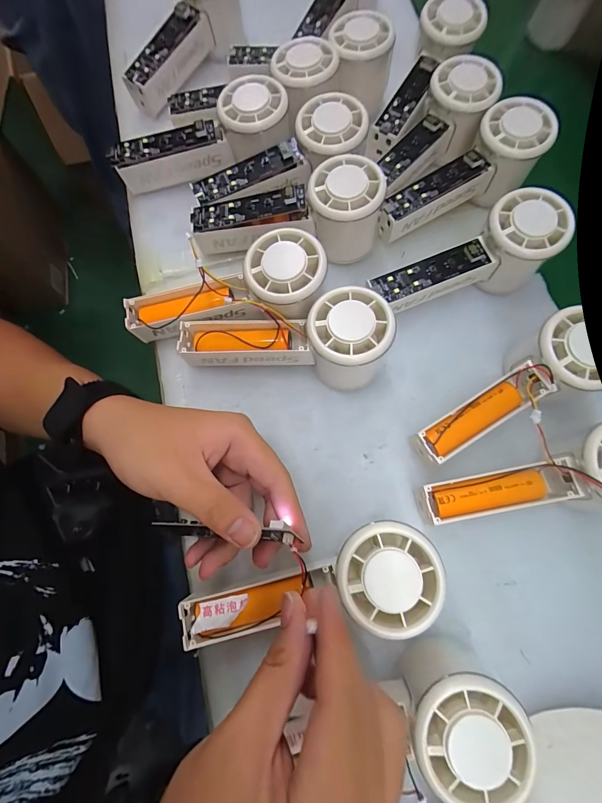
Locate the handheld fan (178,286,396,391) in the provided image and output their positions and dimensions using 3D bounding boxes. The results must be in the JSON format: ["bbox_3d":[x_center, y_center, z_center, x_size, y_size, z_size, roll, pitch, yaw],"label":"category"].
[{"bbox_3d":[-0.010,-0.044,0.267,0.152,0.058,0.061,0,74,12],"label":"handheld fan"}]

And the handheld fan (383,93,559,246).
[{"bbox_3d":[0.137,-0.186,0.297,0.149,0.054,0.060,-36,78,-10],"label":"handheld fan"}]

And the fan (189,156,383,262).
[{"bbox_3d":[-0.011,-0.155,0.285,0.147,0.055,0.049,3,75,0],"label":"fan"}]

